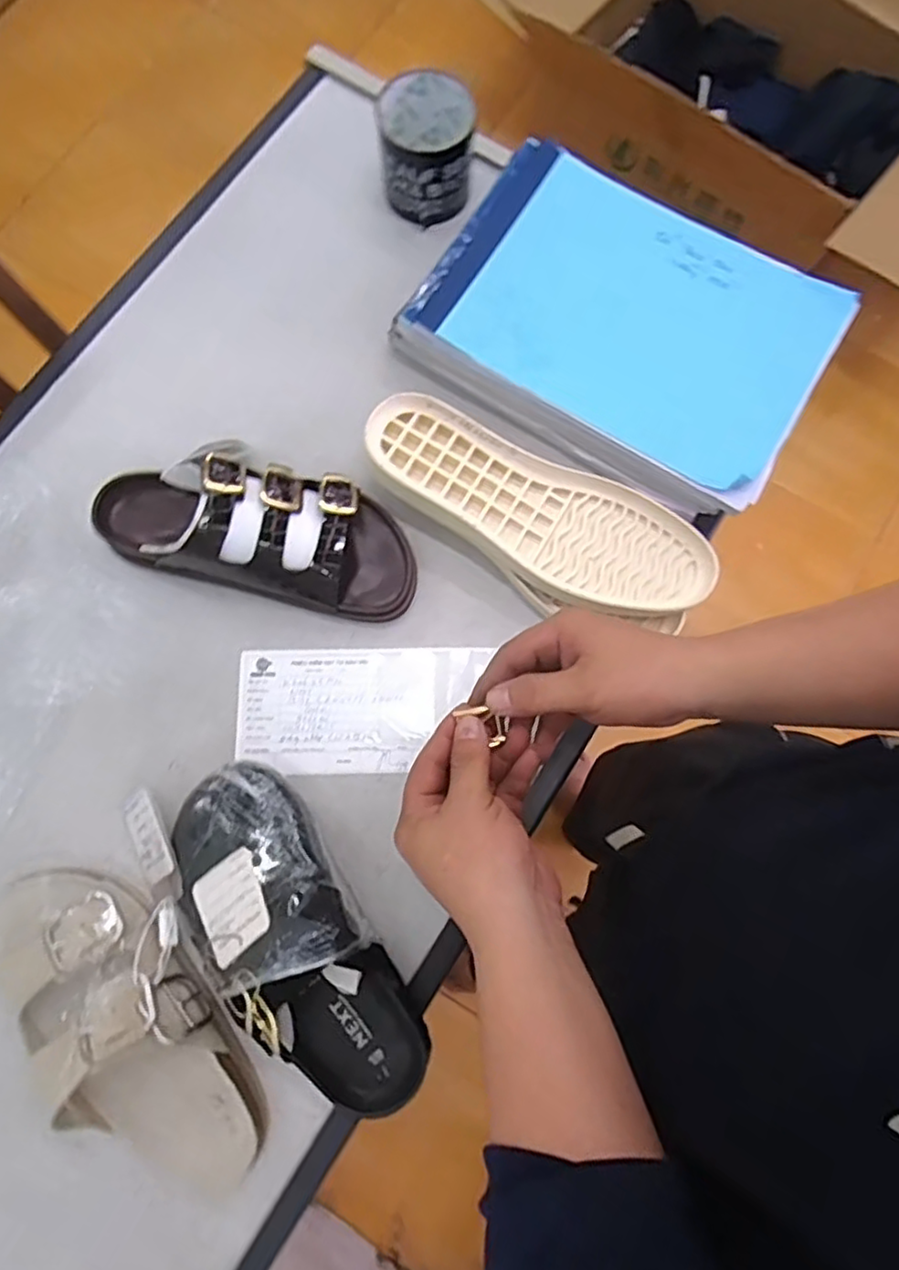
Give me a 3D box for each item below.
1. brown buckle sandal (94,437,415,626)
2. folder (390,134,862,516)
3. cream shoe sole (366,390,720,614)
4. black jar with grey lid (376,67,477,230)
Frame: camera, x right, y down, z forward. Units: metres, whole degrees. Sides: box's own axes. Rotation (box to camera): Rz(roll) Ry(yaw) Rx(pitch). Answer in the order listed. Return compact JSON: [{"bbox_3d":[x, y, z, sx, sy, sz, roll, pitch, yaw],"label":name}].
[{"bbox_3d":[-0.144,-0.085,0.490,0.237,0.078,0.094,13,78,1],"label":"brown buckle sandal"},{"bbox_3d":[0.143,-0.256,0.543,0.308,0.051,0.215,29,79,4],"label":"folder"},{"bbox_3d":[0.068,-0.097,0.501,0.277,0.026,0.092,26,78,4],"label":"cream shoe sole"},{"bbox_3d":[-0.020,-0.420,0.567,0.078,0.071,0.081,5,78,-1],"label":"black jar with grey lid"}]

